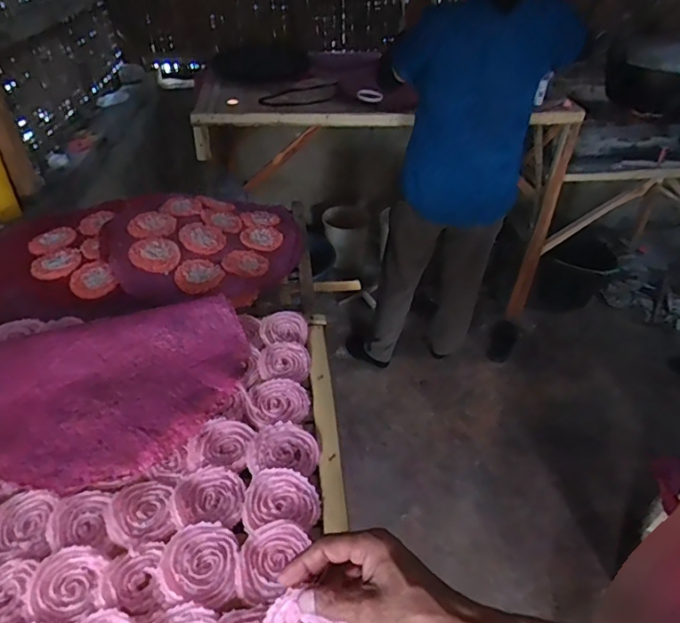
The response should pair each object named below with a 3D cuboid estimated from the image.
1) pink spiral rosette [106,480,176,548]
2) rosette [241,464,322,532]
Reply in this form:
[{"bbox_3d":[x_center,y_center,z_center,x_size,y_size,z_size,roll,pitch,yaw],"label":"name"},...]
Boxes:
[{"bbox_3d":[-0.209,0.207,0.528,0.064,0.016,0.071,-14,43,-19],"label":"pink spiral rosette"},{"bbox_3d":[-0.065,0.200,0.549,0.081,0.007,0.078,-8,41,-12],"label":"rosette"}]

